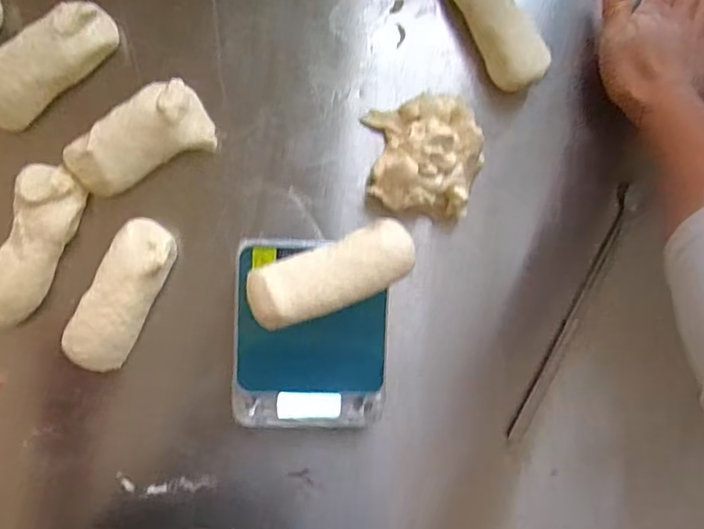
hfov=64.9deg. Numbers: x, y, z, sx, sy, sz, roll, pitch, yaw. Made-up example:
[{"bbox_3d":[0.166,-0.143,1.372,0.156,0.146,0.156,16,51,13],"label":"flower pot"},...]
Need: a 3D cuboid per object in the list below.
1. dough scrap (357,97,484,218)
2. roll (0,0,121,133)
[{"bbox_3d":[0.053,-0.077,0.391,0.078,0.033,0.084,0,93,-6],"label":"dough scrap"},{"bbox_3d":[-0.207,-0.134,0.369,0.106,0.026,0.039,-37,96,-3],"label":"roll"}]

